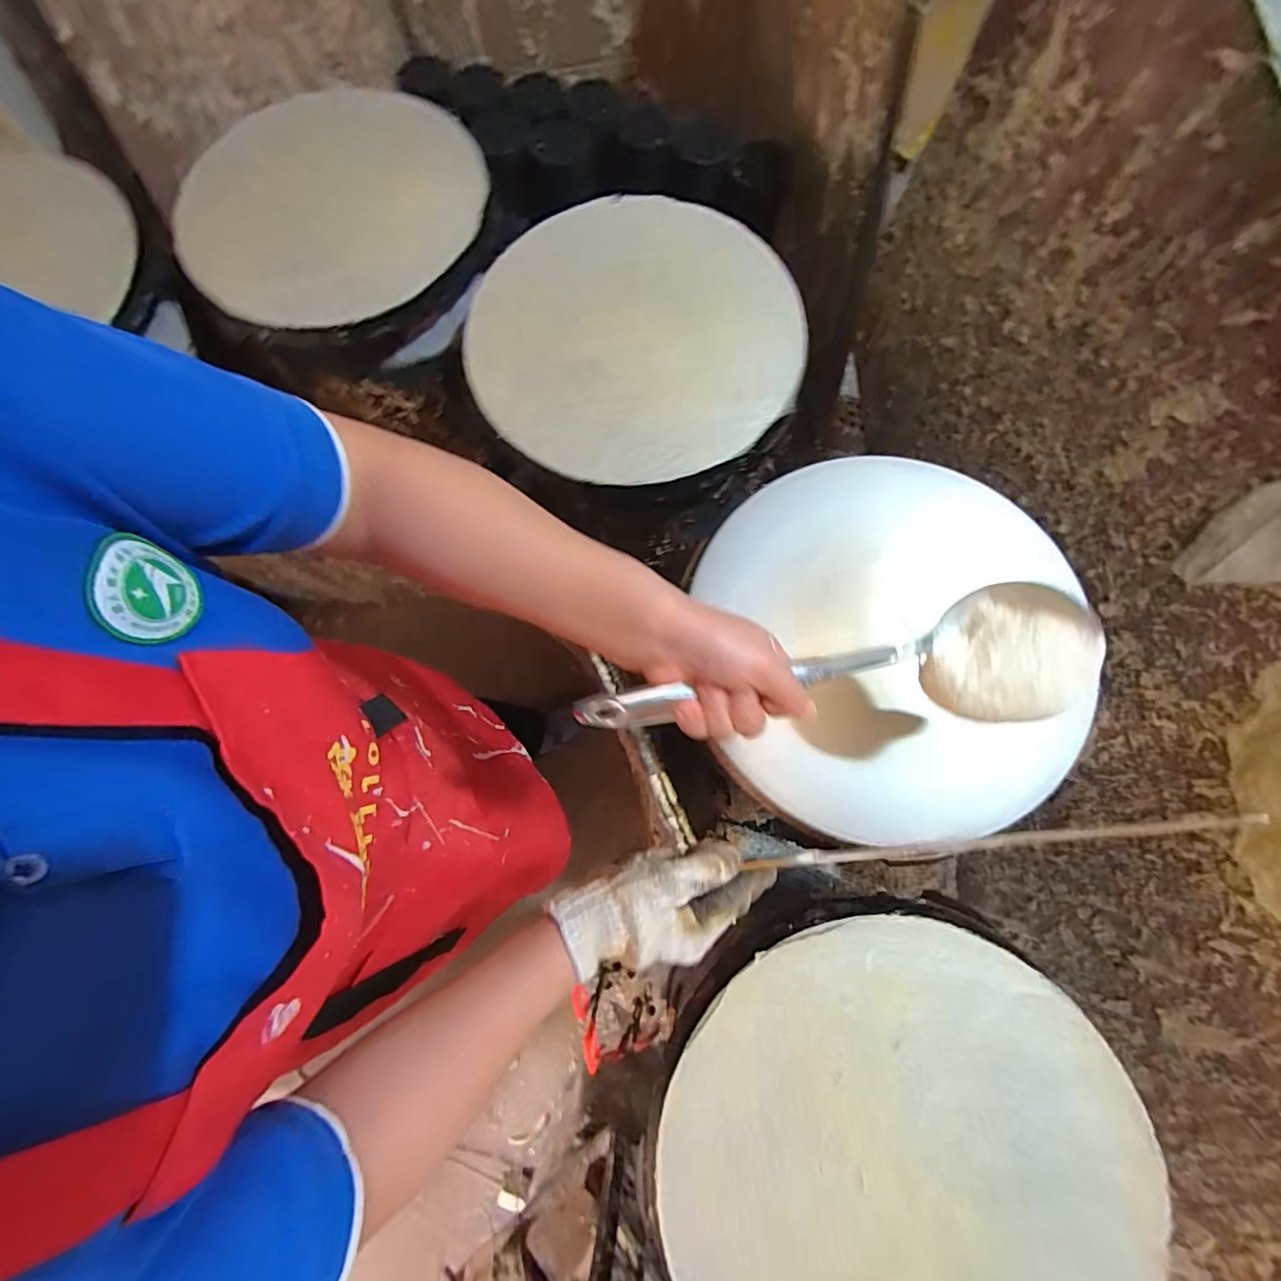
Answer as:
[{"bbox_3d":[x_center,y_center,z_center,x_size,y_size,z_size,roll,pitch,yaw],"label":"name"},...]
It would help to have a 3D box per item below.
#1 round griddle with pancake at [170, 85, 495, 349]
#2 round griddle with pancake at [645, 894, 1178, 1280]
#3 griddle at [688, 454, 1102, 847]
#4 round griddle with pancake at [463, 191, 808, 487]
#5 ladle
[{"bbox_3d":[-0.393,-0.552,0.700,0.371,0.060,0.378,0,77,1],"label":"round griddle with pancake"},{"bbox_3d":[0.204,0.420,0.439,0.374,0.032,0.380,0,77,1],"label":"round griddle with pancake"},{"bbox_3d":[0.229,-0.002,0.528,0.350,0.041,0.363,0,77,1],"label":"griddle"},{"bbox_3d":[-0.015,-0.356,0.623,0.358,0.053,0.370,0,77,1],"label":"round griddle with pancake"},{"bbox_3d":[0.129,0.022,0.358,0.335,0.058,0.086,-6,77,-9],"label":"ladle"}]

